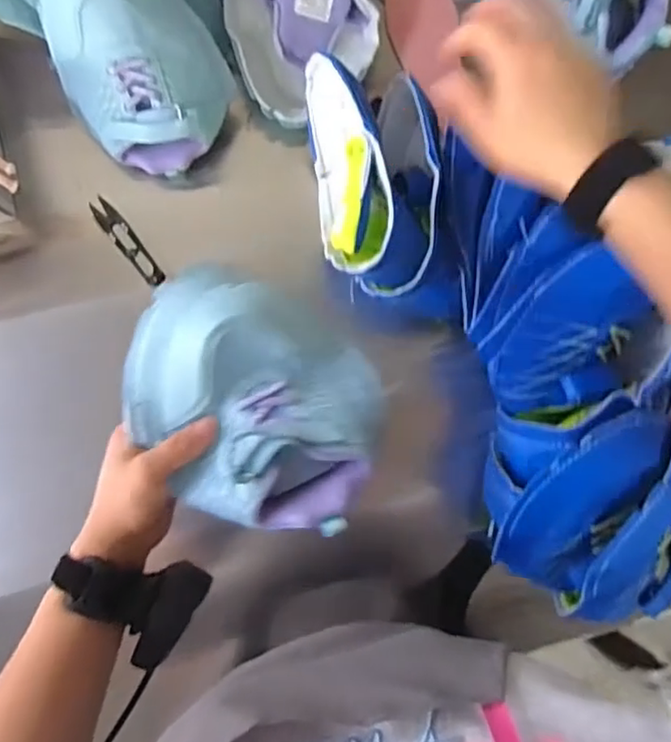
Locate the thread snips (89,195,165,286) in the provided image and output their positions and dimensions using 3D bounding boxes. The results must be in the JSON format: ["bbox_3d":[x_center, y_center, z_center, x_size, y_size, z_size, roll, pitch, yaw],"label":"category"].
[{"bbox_3d":[-0.200,-0.124,0.599,0.021,0.017,0.101,-42,89,-5],"label":"thread snips"}]

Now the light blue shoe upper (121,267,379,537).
[{"bbox_3d":[-0.056,0.023,0.441,0.187,0.057,0.160,21,85,-1],"label":"light blue shoe upper"}]

